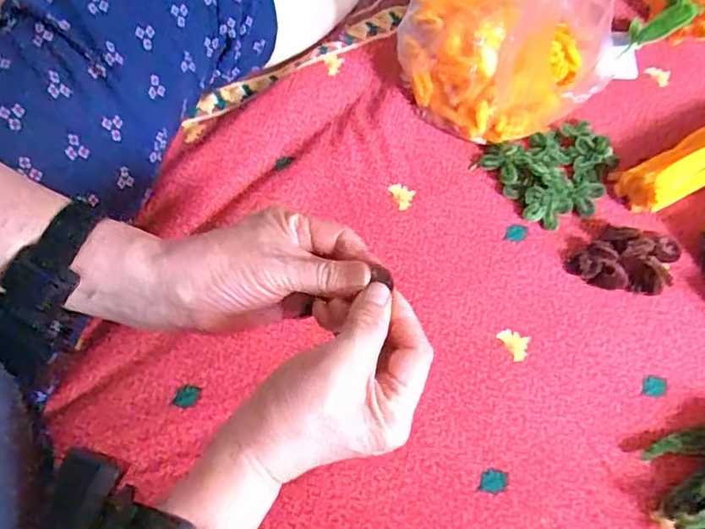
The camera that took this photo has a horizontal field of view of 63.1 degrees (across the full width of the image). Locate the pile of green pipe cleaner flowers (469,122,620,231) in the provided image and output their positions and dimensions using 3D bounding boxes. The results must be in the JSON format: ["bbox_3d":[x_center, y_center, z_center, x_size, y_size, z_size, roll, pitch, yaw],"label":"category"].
[{"bbox_3d":[0.187,-0.086,0.530,0.112,0.021,0.092,-19,66,-10],"label":"pile of green pipe cleaner flowers"}]

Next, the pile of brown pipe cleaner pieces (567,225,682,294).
[{"bbox_3d":[0.233,-0.004,0.489,0.092,0.017,0.056,11,64,4],"label":"pile of brown pipe cleaner pieces"}]

